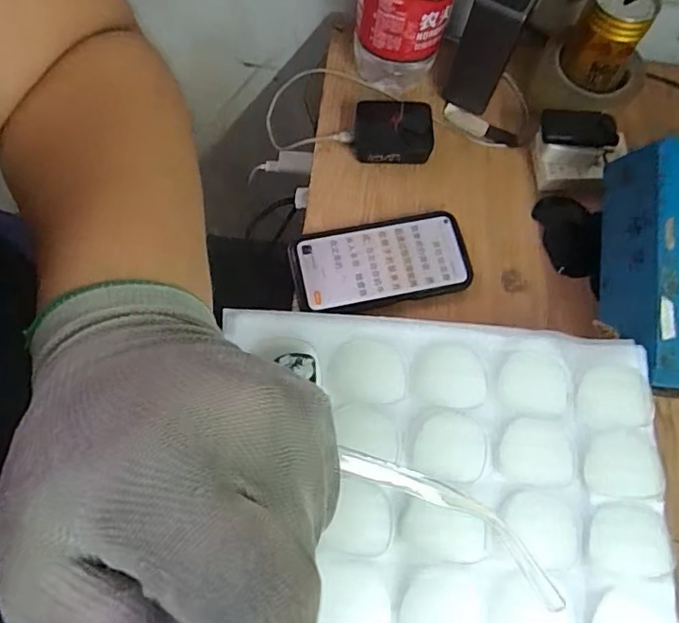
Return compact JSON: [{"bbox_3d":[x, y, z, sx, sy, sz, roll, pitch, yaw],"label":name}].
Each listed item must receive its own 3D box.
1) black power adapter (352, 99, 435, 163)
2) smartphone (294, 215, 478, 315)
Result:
[{"bbox_3d":[0.054,-0.180,0.540,0.079,0.034,0.056,4,71,-1],"label":"black power adapter"},{"bbox_3d":[0.038,-0.044,0.499,0.162,0.014,0.084,-10,72,-6],"label":"smartphone"}]

